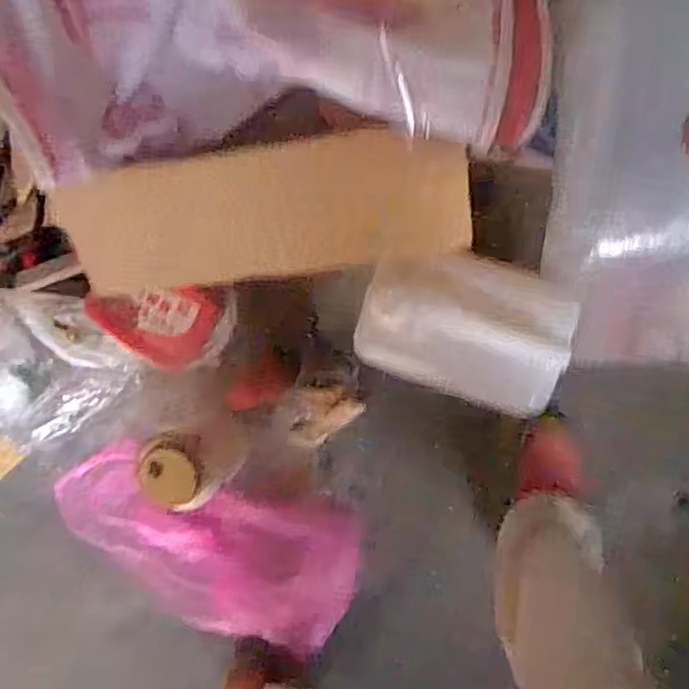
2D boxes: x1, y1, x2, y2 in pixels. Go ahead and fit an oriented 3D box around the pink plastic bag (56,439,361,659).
[{"bbox_3d":[-0.227,0.336,1.067,0.480,0.056,0.246,19,96,6],"label":"pink plastic bag"}]

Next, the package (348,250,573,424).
[{"bbox_3d":[0.149,-0.019,0.809,0.247,0.049,0.168,17,95,6],"label":"package"}]

